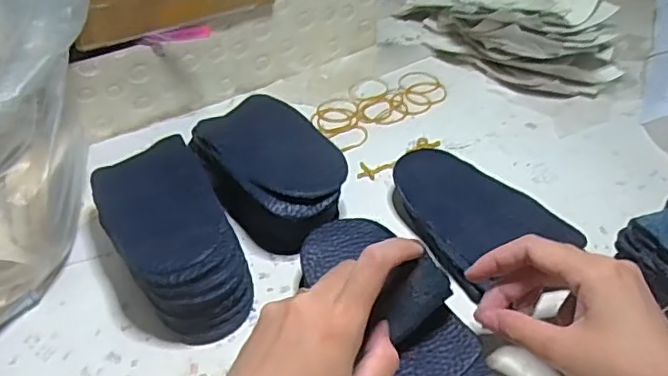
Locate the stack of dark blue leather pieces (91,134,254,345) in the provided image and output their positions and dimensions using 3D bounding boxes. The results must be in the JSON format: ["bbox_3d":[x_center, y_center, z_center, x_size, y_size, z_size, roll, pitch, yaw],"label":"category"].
[{"bbox_3d":[-0.118,0.036,0.443,0.079,0.063,0.161,-24,47,-19],"label":"stack of dark blue leather pieces"}]

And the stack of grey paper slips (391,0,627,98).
[{"bbox_3d":[0.175,-0.187,0.641,0.130,0.079,0.261,-22,46,-18],"label":"stack of grey paper slips"}]

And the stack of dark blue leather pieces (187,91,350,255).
[{"bbox_3d":[-0.051,-0.012,0.490,0.084,0.059,0.143,-26,47,-21],"label":"stack of dark blue leather pieces"}]

